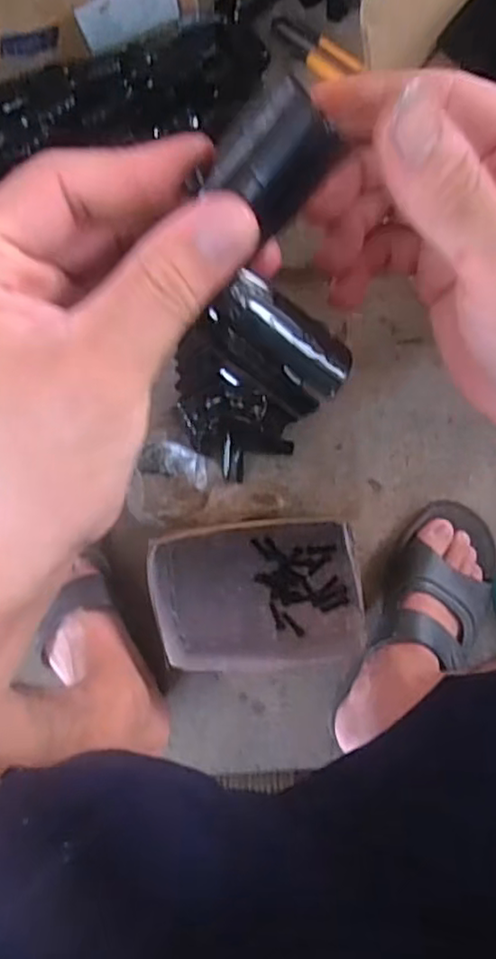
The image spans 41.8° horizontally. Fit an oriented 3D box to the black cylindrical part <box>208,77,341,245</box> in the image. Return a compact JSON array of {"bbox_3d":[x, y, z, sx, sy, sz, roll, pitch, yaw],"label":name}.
[{"bbox_3d":[0.008,-0.095,0.192,0.023,0.021,0.034,39,90,2],"label":"black cylindrical part"}]

